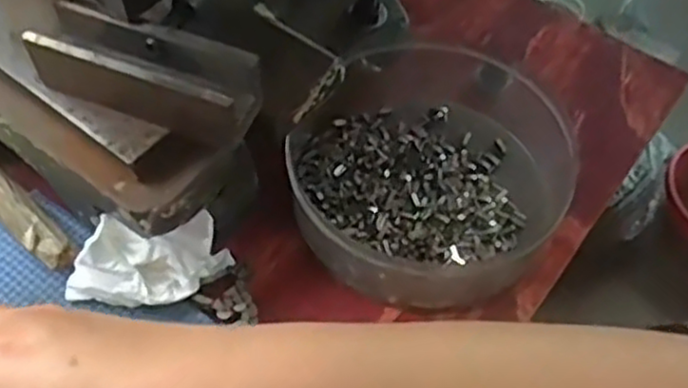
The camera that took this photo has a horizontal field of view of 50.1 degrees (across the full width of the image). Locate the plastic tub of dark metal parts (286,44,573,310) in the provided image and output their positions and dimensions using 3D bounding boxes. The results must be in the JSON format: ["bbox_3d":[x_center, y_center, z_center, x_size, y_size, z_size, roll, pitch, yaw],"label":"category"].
[{"bbox_3d":[0.042,-0.022,0.370,0.142,0.059,0.143,1,56,-2],"label":"plastic tub of dark metal parts"}]

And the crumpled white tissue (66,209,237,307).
[{"bbox_3d":[-0.089,0.031,0.333,0.070,0.040,0.031,-2,56,-4],"label":"crumpled white tissue"}]

